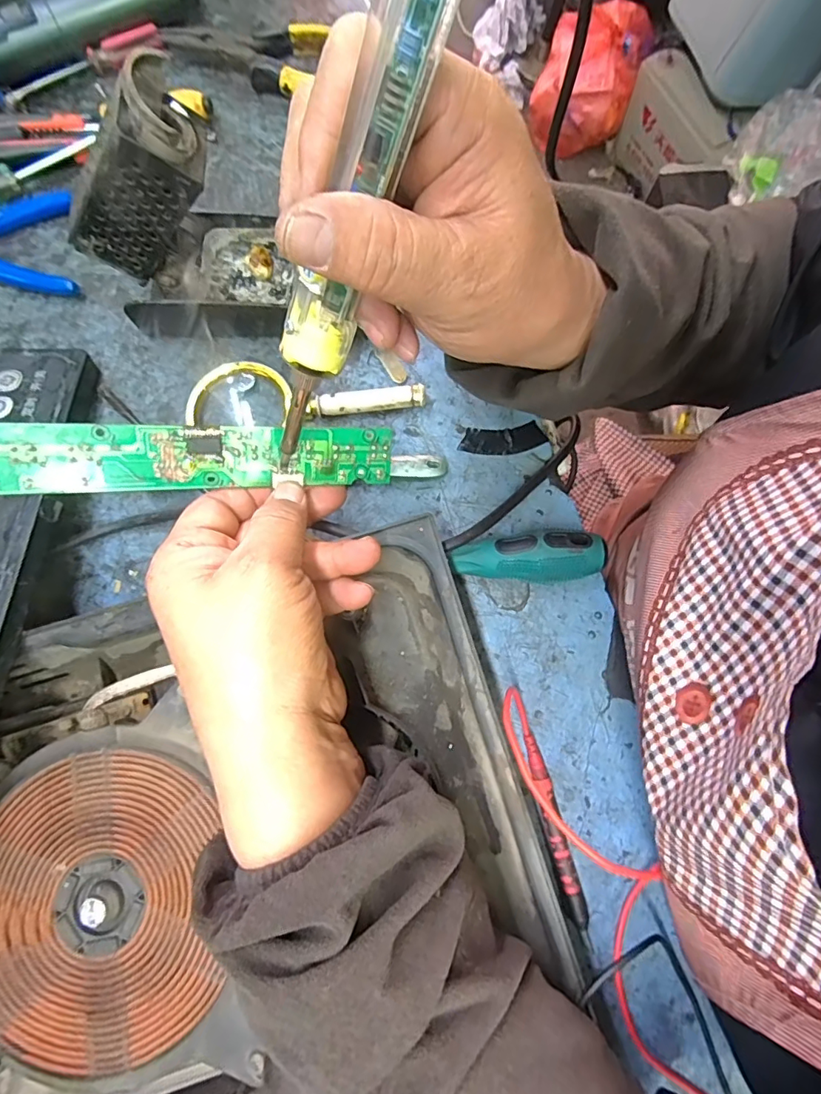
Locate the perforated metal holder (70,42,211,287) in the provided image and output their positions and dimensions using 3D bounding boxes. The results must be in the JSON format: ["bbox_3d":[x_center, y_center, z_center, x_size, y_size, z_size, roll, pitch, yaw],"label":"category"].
[{"bbox_3d":[-0.139,-0.184,0.265,0.046,0.116,0.031,0,76,-40],"label":"perforated metal holder"}]

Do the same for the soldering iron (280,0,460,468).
[{"bbox_3d":[-0.023,-0.101,0.180,0.020,0.199,0.022,42,47,8],"label":"soldering iron"}]

